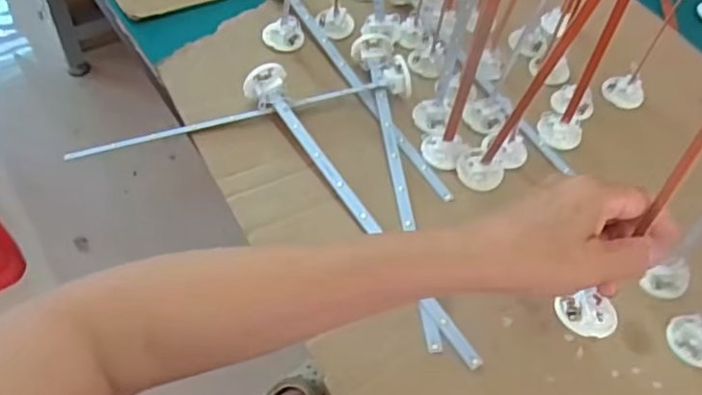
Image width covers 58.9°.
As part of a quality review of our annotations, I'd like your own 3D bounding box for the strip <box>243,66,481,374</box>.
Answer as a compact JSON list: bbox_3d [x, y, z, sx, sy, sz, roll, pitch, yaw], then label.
[{"bbox_3d":[-0.002,0.003,0.473,0.033,0.030,0.298,-22,62,-23],"label":"strip"}]

